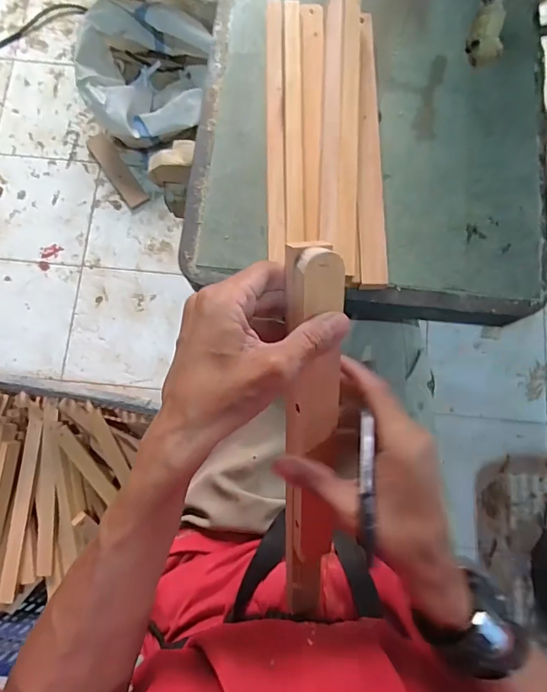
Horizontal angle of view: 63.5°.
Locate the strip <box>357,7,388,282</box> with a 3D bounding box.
[{"bbox_3d":[0.095,-0.203,0.443,0.025,0.019,0.302,0,81,0],"label":"strip"}]

